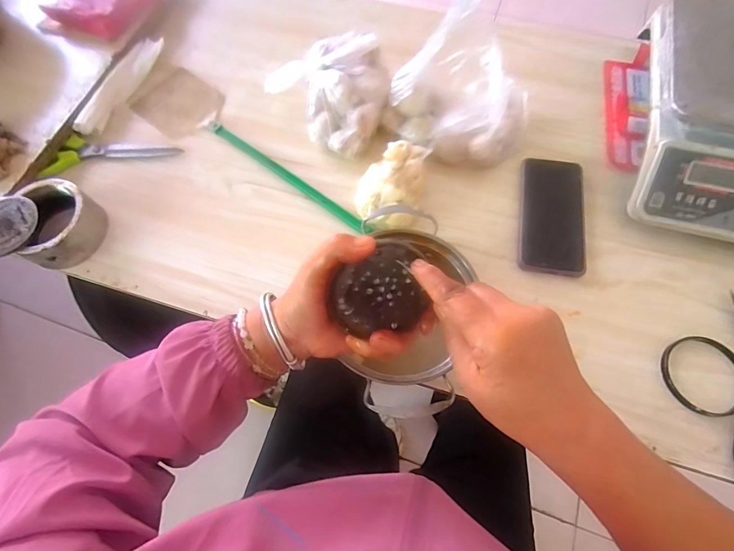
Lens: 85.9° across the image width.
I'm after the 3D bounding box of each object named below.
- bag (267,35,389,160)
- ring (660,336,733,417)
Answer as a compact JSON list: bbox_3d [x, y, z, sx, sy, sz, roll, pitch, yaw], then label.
[{"bbox_3d":[-0.036,-0.256,0.558,0.151,0.088,0.179,-33,70,-11],"label":"bag"},{"bbox_3d":[0.362,0.108,0.425,0.084,0.010,0.084,-1,67,2],"label":"ring"}]

